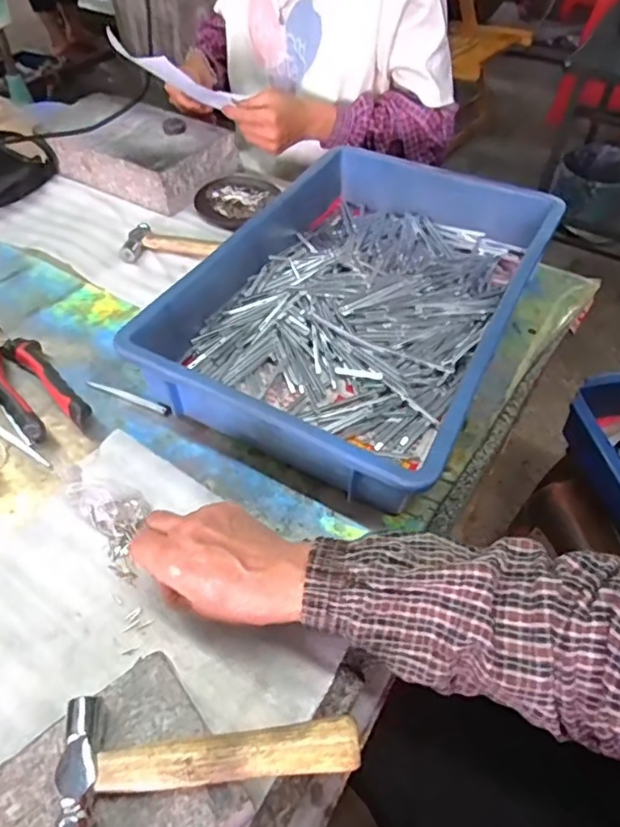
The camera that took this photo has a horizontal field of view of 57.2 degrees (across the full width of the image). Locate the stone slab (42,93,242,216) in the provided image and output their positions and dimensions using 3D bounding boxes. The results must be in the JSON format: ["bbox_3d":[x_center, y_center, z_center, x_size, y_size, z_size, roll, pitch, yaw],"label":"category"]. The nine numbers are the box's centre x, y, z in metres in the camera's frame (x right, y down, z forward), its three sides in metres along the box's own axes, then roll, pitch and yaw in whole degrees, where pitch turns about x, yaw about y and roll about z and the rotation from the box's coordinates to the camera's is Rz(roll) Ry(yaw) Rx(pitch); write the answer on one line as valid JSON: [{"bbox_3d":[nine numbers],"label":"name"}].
[{"bbox_3d":[-0.245,-0.383,0.812,0.246,0.052,0.159,26,54,19],"label":"stone slab"}]

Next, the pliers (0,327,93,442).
[{"bbox_3d":[-0.286,-0.045,0.553,0.059,0.026,0.212,-34,59,-27],"label":"pliers"}]

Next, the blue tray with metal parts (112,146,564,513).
[{"bbox_3d":[0.060,-0.129,0.594,0.287,0.086,0.447,23,53,17],"label":"blue tray with metal parts"}]

